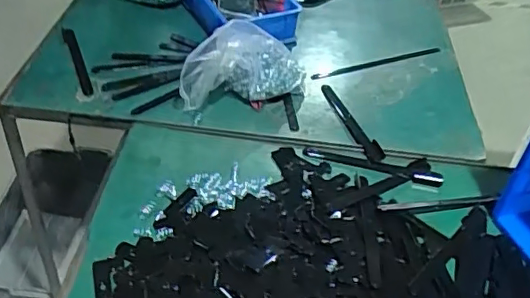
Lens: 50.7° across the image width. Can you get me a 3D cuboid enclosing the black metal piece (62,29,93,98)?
[{"bbox_3d":[-0.354,-0.170,1.056,0.022,0.019,0.216,-14,46,-22],"label":"black metal piece"}]

